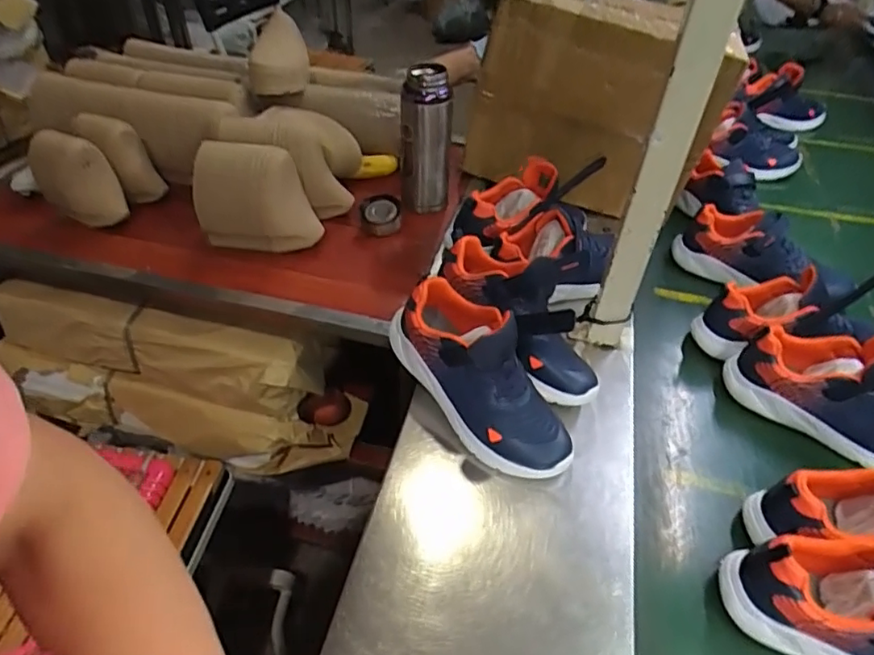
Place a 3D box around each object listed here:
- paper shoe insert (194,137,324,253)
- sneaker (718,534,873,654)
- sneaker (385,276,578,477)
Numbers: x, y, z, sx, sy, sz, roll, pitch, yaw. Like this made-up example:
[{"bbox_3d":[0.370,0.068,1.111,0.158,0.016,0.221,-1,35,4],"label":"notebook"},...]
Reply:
[{"bbox_3d":[-0.263,-0.177,0.829,0.180,0.149,0.045,4,49,-1],"label":"paper shoe insert"},{"bbox_3d":[0.411,0.265,0.514,0.269,0.105,0.094,17,48,10],"label":"sneaker"},{"bbox_3d":[0.053,0.053,0.636,0.088,0.130,0.256,-28,67,-28],"label":"sneaker"}]

